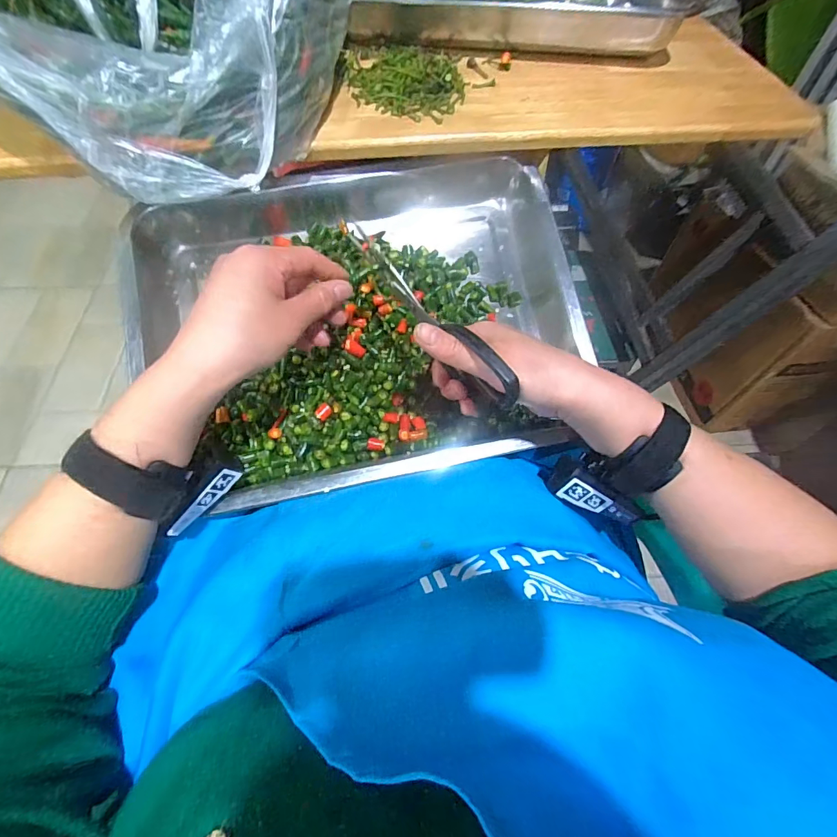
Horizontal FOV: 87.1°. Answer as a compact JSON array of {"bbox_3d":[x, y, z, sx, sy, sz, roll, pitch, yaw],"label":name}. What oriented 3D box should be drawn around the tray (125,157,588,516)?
[{"bbox_3d":[-0.052,-0.101,0.409,0.384,0.056,0.316,-11,77,-6],"label":"tray"}]

